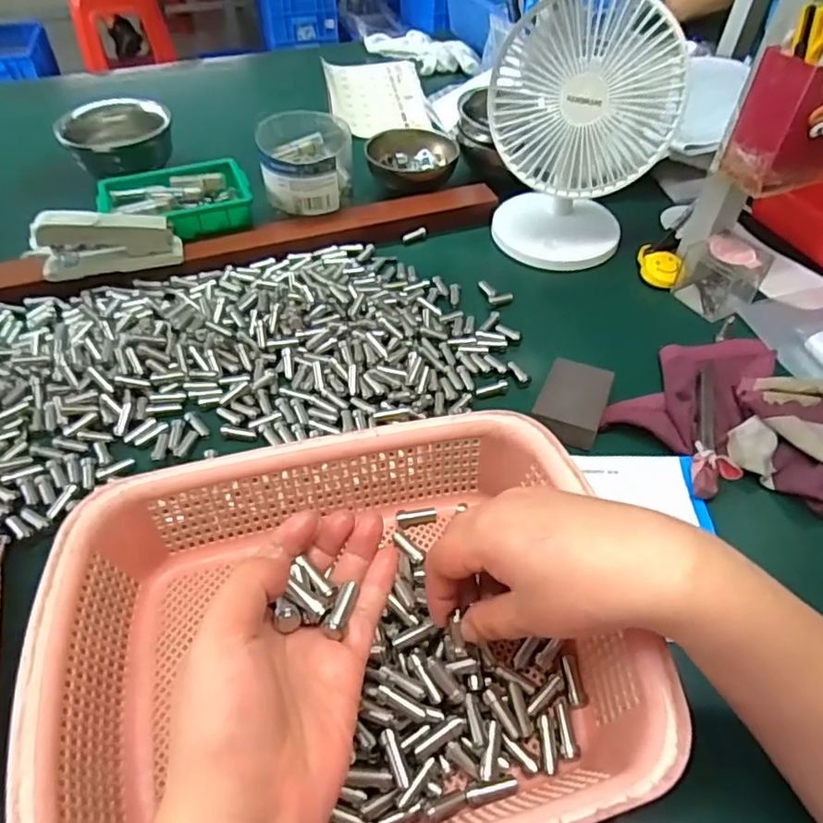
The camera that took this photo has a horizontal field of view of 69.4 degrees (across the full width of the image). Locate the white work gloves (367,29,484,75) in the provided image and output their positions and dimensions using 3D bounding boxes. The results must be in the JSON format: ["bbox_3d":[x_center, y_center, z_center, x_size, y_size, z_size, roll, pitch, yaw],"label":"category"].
[{"bbox_3d":[0.016,-0.582,0.962,0.195,0.035,0.070,17,50,13],"label":"white work gloves"}]

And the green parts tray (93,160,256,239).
[{"bbox_3d":[-0.247,-0.218,0.631,0.146,0.050,0.096,-16,51,-16],"label":"green parts tray"}]

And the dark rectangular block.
[{"bbox_3d":[0.131,-0.009,0.478,0.049,0.025,0.070,21,51,16],"label":"dark rectangular block"}]

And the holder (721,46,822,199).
[{"bbox_3d":[0.314,-0.245,0.462,0.088,0.134,0.052,-10,50,-11],"label":"holder"}]

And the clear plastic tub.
[{"bbox_3d":[-0.115,-0.272,0.661,0.096,0.082,0.116,-5,49,-6],"label":"clear plastic tub"}]

